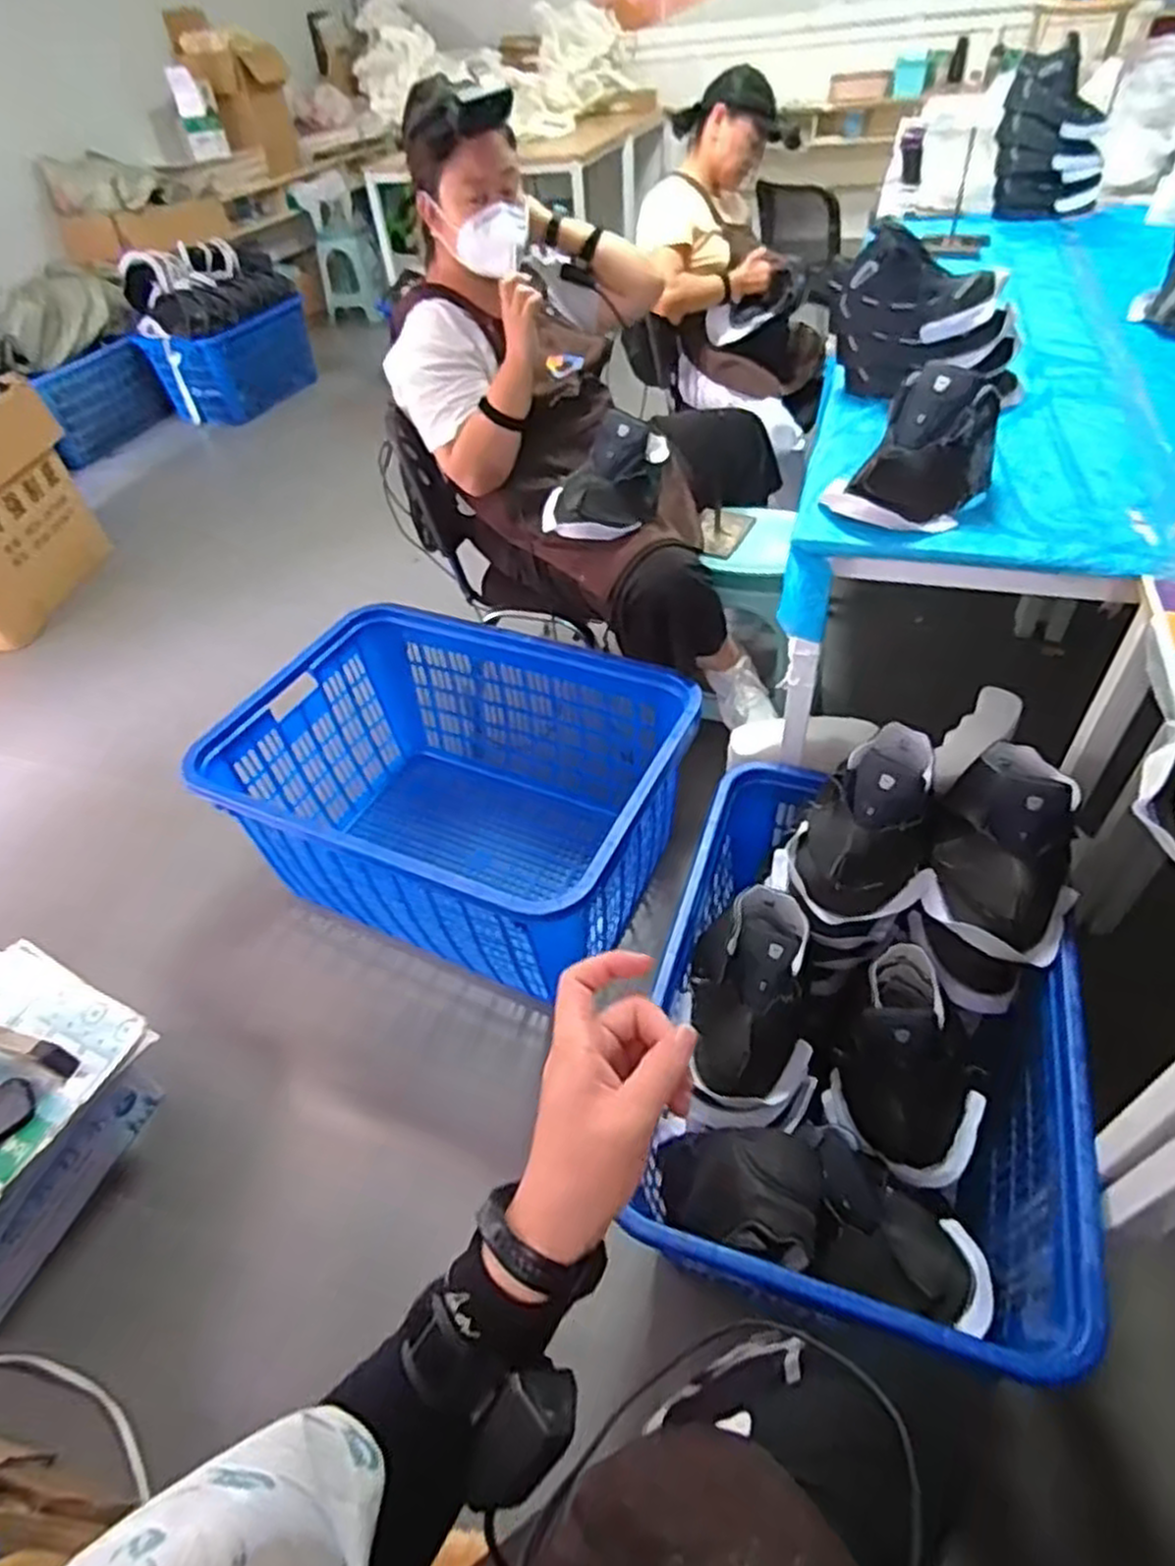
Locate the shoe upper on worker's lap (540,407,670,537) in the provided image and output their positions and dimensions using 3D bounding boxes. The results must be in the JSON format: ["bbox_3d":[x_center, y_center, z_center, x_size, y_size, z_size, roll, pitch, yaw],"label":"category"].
[{"bbox_3d":[0.029,-0.557,1.389,0.226,0.159,0.159,-2,46,5],"label":"shoe upper on worker's lap"}]

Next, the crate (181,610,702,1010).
[{"bbox_3d":[-0.233,0.037,1.565,0.825,0.428,0.618,19,52,23],"label":"crate"}]

